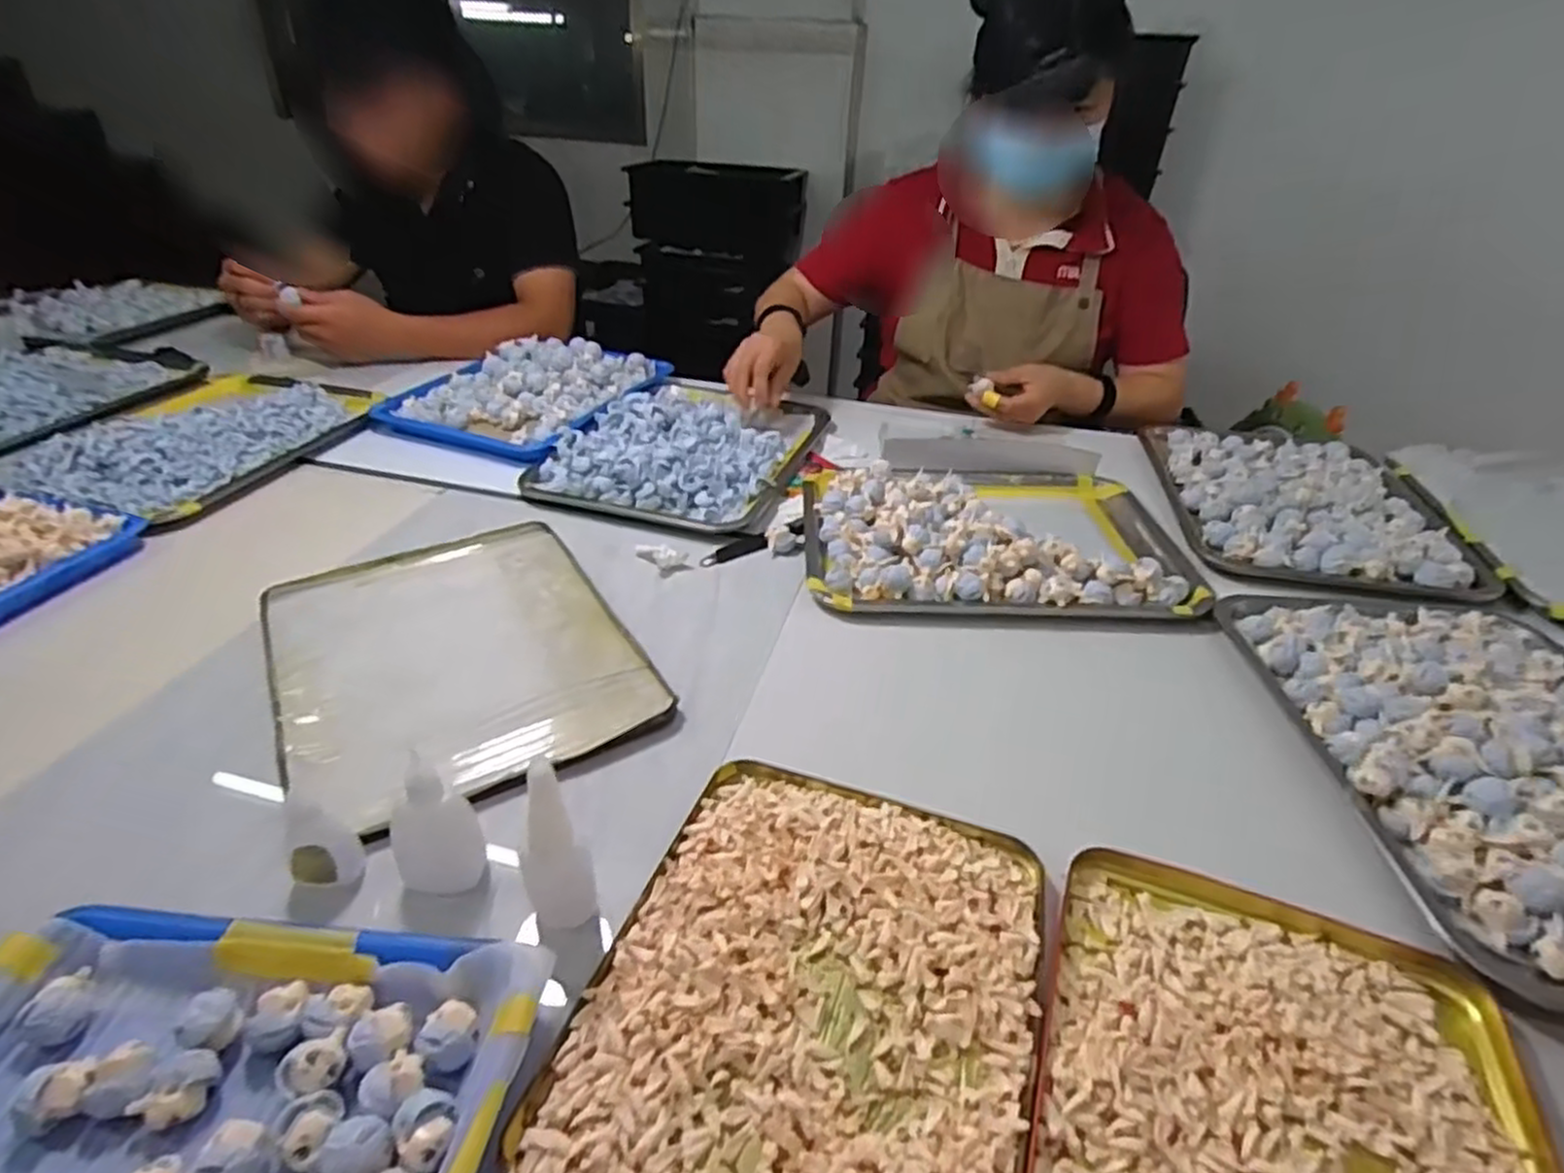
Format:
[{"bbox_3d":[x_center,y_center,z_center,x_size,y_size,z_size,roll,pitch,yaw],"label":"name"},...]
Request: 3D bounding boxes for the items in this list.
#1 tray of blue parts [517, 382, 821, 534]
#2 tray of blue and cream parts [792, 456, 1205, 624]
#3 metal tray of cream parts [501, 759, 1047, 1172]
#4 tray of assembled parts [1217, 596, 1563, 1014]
[{"bbox_3d":[-0.101,-0.172,0.890,0.256,0.041,0.338,12,34,13],"label":"tray of blue parts"},{"bbox_3d":[0.201,-0.066,0.730,0.351,0.037,0.250,0,33,-3],"label":"tray of blue and cream parts"},{"bbox_3d":[0.018,0.187,0.368,0.199,0.016,0.241,13,35,15],"label":"metal tray of cream parts"},{"bbox_3d":[0.481,0.097,0.504,0.258,0.045,0.331,4,33,2],"label":"tray of assembled parts"}]

